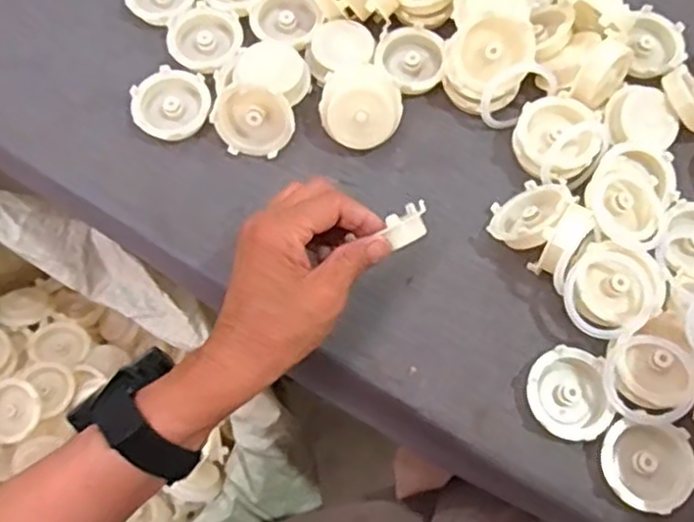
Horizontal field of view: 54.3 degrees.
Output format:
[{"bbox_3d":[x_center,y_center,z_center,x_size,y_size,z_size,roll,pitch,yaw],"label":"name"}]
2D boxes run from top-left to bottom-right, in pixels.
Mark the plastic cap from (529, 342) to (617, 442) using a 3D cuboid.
[{"bbox_3d":[0.147,0.088,0.448,0.053,0.015,0.058,0,70,-1],"label":"plastic cap"}]

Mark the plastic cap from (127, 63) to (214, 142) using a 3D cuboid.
[{"bbox_3d":[-0.135,-0.118,0.514,0.053,0.018,0.056,0,70,-1],"label":"plastic cap"}]

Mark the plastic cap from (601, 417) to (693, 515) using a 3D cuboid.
[{"bbox_3d":[0.193,0.131,0.432,0.058,0.015,0.052,11,70,3],"label":"plastic cap"}]

